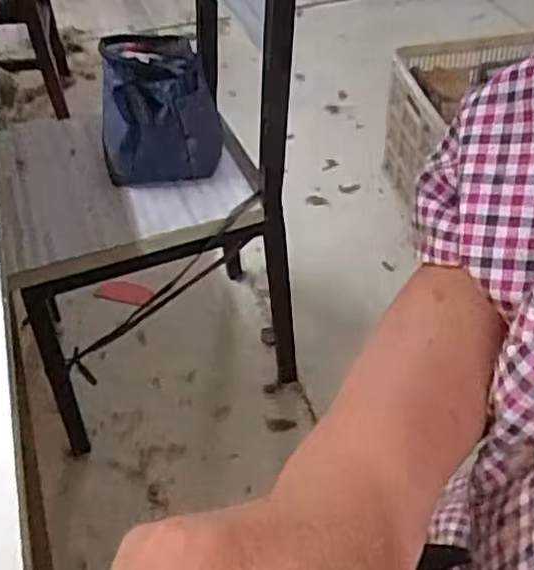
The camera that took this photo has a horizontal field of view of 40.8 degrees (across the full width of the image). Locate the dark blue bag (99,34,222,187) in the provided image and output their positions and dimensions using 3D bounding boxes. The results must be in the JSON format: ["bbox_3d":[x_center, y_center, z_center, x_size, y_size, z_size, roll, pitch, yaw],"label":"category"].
[{"bbox_3d":[-0.160,-0.268,1.085,0.169,0.153,0.179,-1,41,-1],"label":"dark blue bag"}]

